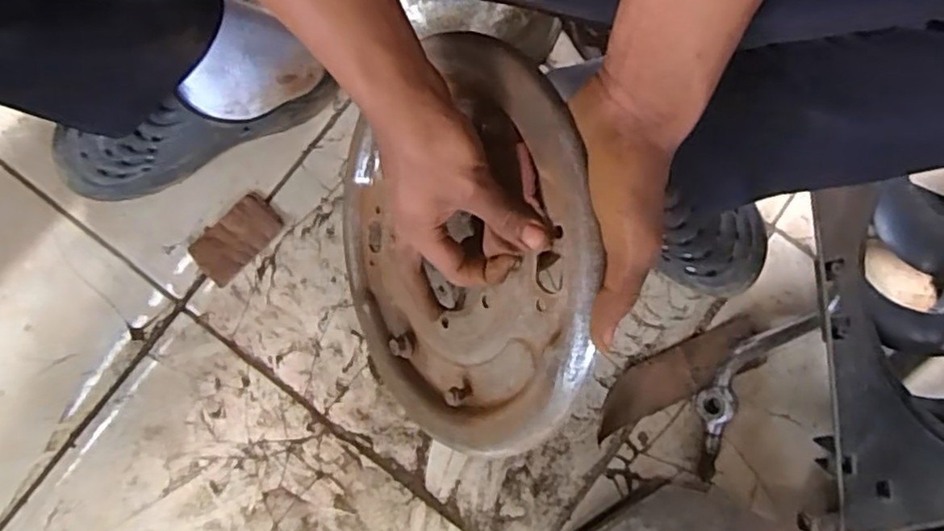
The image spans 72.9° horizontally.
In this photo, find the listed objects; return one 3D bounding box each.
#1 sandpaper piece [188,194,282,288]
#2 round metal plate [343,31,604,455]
[{"bbox_3d":[-0.228,-0.027,0.615,0.052,0.007,0.088,42,84,5],"label":"sandpaper piece"},{"bbox_3d":[-0.024,-0.008,0.470,0.029,0.287,0.275,-10,94,-37],"label":"round metal plate"}]

